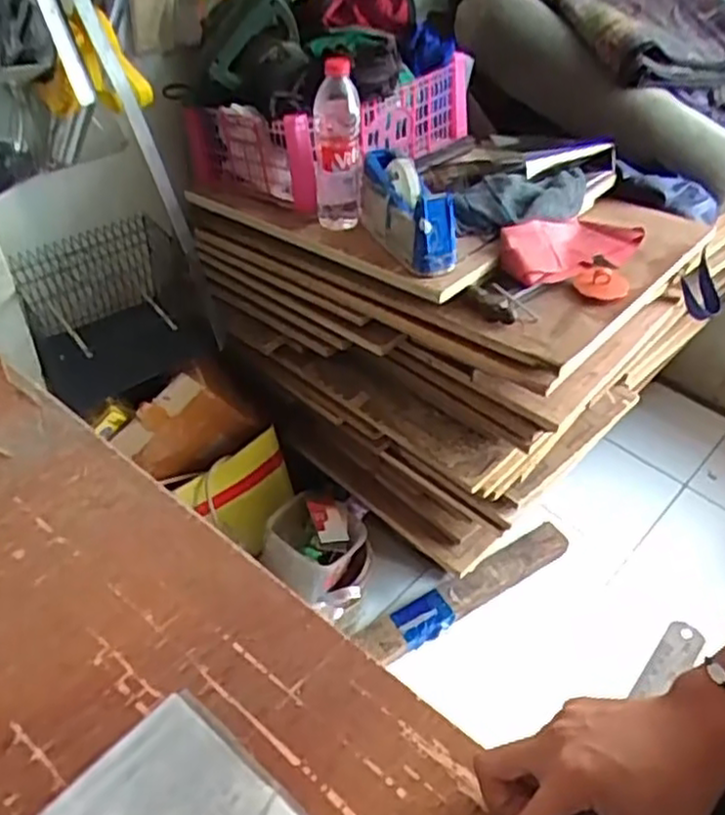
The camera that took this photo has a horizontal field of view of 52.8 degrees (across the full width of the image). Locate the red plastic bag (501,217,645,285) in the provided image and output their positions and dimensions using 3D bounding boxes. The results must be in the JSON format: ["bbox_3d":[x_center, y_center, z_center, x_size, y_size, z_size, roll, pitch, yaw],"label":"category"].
[{"bbox_3d":[0.304,-0.237,1.046,0.244,0.045,0.098,-25,51,-26],"label":"red plastic bag"}]

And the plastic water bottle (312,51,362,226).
[{"bbox_3d":[-0.035,-0.375,1.040,0.067,0.239,0.072,4,45,0],"label":"plastic water bottle"}]

